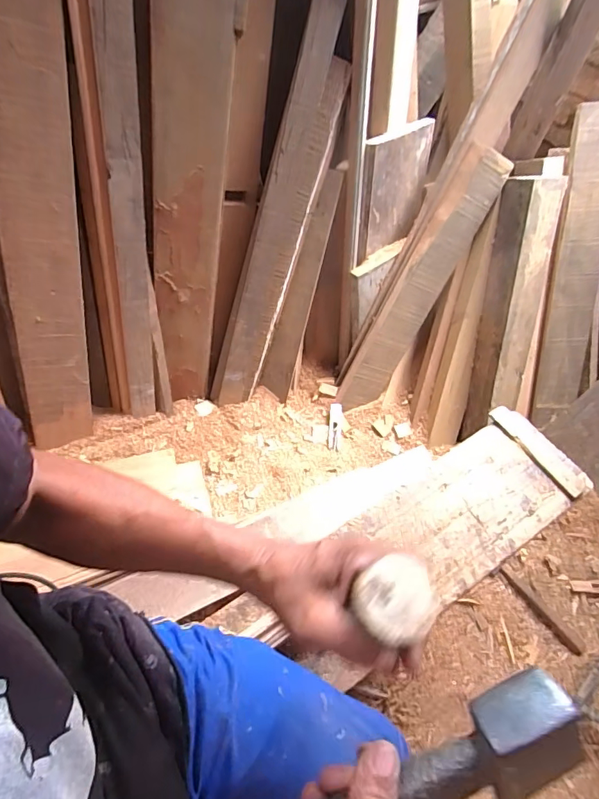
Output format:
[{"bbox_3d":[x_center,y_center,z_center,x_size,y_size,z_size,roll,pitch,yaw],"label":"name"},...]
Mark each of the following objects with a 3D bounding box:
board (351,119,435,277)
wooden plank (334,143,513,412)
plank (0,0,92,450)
[{"bbox_3d":[0.210,-0.439,0.980,0.198,0.279,0.030,-26,49,-27],"label":"board"},{"bbox_3d":[0.280,-0.247,1.081,0.112,0.660,0.023,18,26,-20],"label":"wooden plank"},{"bbox_3d":[-0.407,-0.277,0.684,0.116,0.882,0.037,-2,38,-23],"label":"plank"}]

